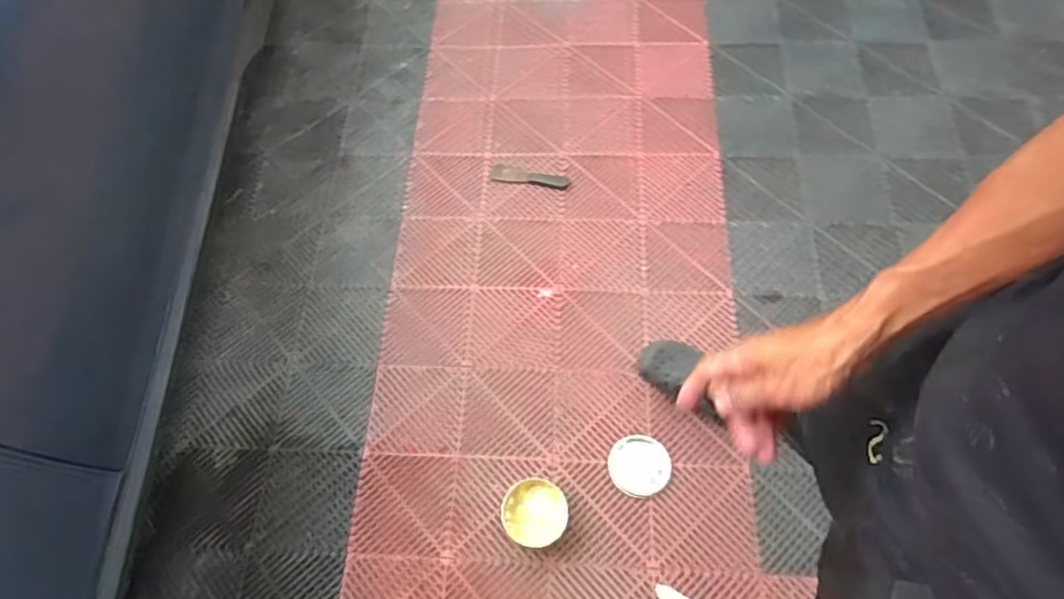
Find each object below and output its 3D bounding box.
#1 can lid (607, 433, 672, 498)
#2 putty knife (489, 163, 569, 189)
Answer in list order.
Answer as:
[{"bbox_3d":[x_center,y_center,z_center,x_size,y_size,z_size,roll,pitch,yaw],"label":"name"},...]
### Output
[{"bbox_3d":[0.220,0.337,1.362,0.125,0.010,0.123,-1,63,2],"label":"can lid"},{"bbox_3d":[-0.007,-0.316,1.705,0.203,0.009,0.054,11,64,7],"label":"putty knife"}]

